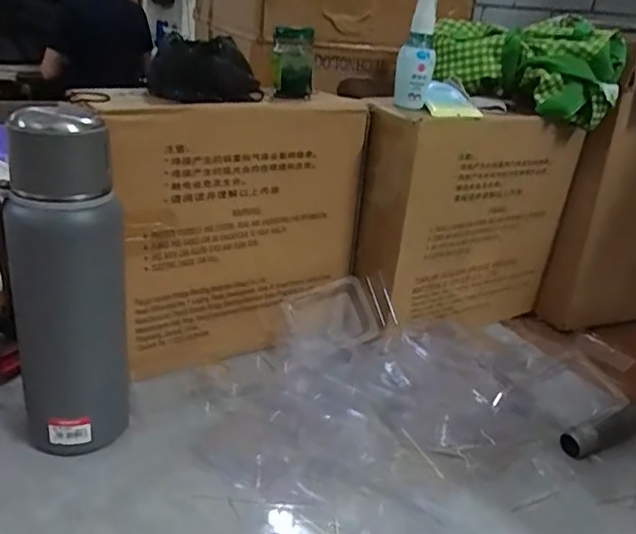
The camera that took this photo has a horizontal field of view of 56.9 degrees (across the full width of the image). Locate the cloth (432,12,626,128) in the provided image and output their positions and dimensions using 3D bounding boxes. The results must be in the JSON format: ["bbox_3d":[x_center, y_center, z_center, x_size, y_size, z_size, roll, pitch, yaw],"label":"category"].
[{"bbox_3d":[0.241,-0.236,0.688,0.204,0.095,0.109,26,31,36],"label":"cloth"}]

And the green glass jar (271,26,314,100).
[{"bbox_3d":[-0.026,-0.209,0.600,0.040,0.064,0.031,3,25,-8],"label":"green glass jar"}]

